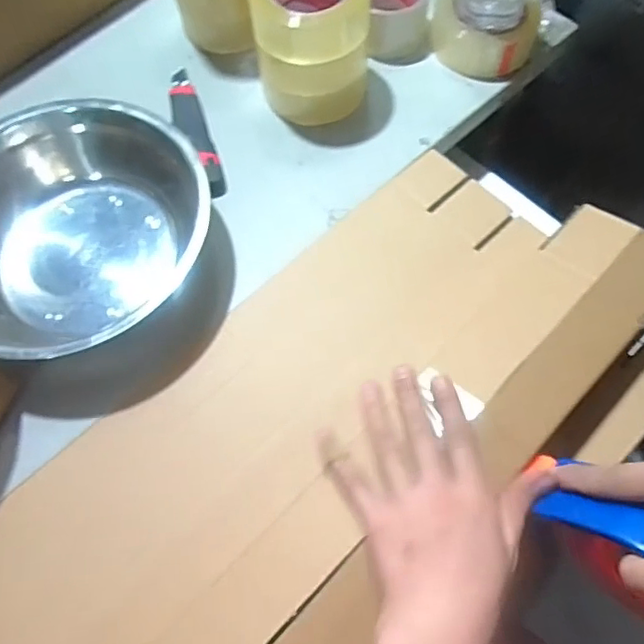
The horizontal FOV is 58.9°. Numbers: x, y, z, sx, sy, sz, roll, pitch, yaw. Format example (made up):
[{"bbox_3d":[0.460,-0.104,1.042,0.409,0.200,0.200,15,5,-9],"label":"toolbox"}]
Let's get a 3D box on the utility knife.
[{"bbox_3d":[-0.133,-0.200,0.587,0.032,0.017,0.169,-18,67,-7],"label":"utility knife"}]

